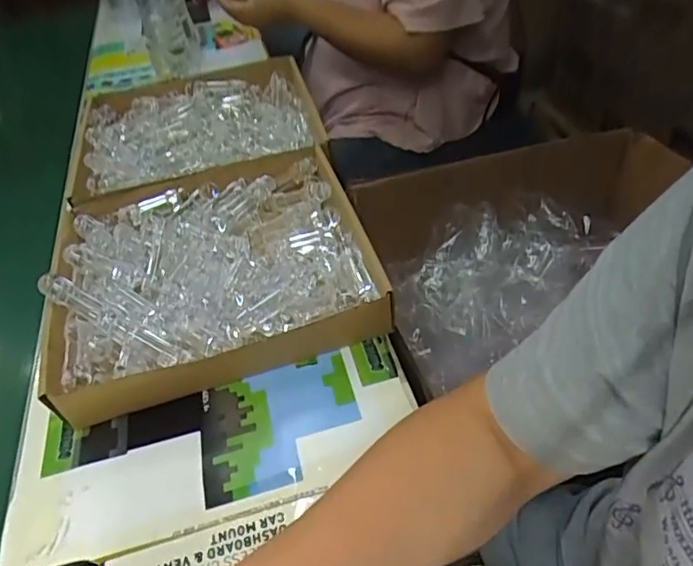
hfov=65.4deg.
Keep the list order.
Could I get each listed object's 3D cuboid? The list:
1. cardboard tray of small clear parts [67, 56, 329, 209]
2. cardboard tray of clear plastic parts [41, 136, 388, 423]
[{"bbox_3d":[-0.210,-0.233,0.783,0.319,0.053,0.334,-15,46,-5],"label":"cardboard tray of small clear parts"},{"bbox_3d":[-0.143,-0.028,0.569,0.306,0.061,0.298,-18,46,-8],"label":"cardboard tray of clear plastic parts"}]

